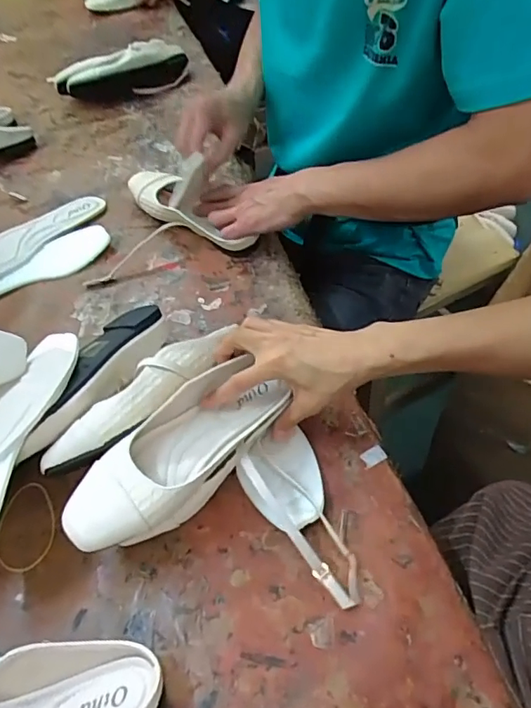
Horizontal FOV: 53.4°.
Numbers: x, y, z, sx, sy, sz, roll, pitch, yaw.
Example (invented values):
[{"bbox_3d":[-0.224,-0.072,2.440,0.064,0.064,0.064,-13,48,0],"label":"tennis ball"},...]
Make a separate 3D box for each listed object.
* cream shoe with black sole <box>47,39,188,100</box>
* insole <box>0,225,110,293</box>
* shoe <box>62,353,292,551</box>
[{"bbox_3d":[-0.276,-0.542,1.023,0.252,0.080,0.070,-20,52,-11],"label":"cream shoe with black sole"},{"bbox_3d":[-0.324,-0.122,0.721,0.223,0.018,0.078,-24,52,-14],"label":"insole"},{"bbox_3d":[-0.074,0.088,0.461,0.075,0.059,0.207,33,55,28],"label":"shoe"}]

